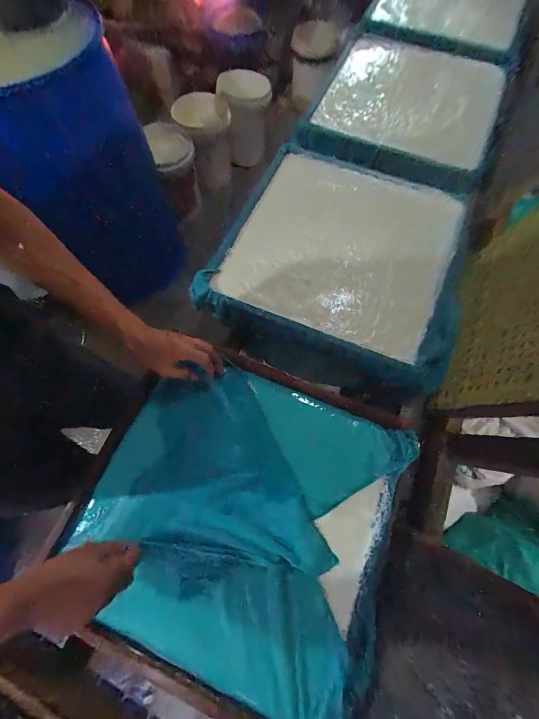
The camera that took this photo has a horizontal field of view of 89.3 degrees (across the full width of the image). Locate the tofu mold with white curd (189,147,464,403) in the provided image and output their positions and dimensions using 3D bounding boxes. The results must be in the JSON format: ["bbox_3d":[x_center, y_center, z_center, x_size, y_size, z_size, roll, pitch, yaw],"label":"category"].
[{"bbox_3d":[0.181,-0.240,0.667,0.551,0.092,0.558,24,73,9],"label":"tofu mold with white curd"}]

